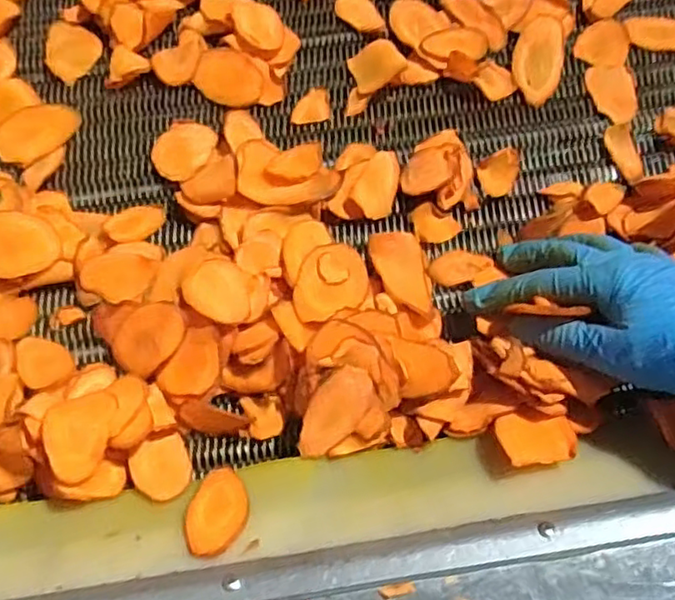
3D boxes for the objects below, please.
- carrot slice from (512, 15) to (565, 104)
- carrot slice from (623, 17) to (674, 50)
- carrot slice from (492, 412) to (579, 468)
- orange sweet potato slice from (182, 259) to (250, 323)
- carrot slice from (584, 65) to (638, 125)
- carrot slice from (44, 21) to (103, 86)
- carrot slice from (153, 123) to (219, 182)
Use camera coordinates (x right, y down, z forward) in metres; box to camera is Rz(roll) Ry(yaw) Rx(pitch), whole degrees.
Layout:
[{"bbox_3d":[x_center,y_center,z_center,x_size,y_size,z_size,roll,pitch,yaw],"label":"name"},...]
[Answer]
[{"bbox_3d":[0.155,-0.187,0.506,0.037,0.009,0.074,13,68,6],"label":"carrot slice"},{"bbox_3d":[0.260,-0.211,0.521,0.062,0.007,0.032,7,67,3],"label":"carrot slice"},{"bbox_3d":[0.111,0.076,0.364,0.042,0.006,0.033,-6,43,-6],"label":"carrot slice"},{"bbox_3d":[-0.073,-0.006,0.401,0.036,0.008,0.044,-21,64,-23],"label":"orange sweet potato slice"},{"bbox_3d":[0.212,-0.156,0.498,0.034,0.007,0.054,-12,68,-5],"label":"carrot slice"},{"bbox_3d":[-0.211,-0.195,0.510,0.046,0.004,0.046,29,70,12],"label":"carrot slice"},{"bbox_3d":[-0.111,-0.108,0.474,0.043,0.013,0.054,11,68,5],"label":"carrot slice"}]

